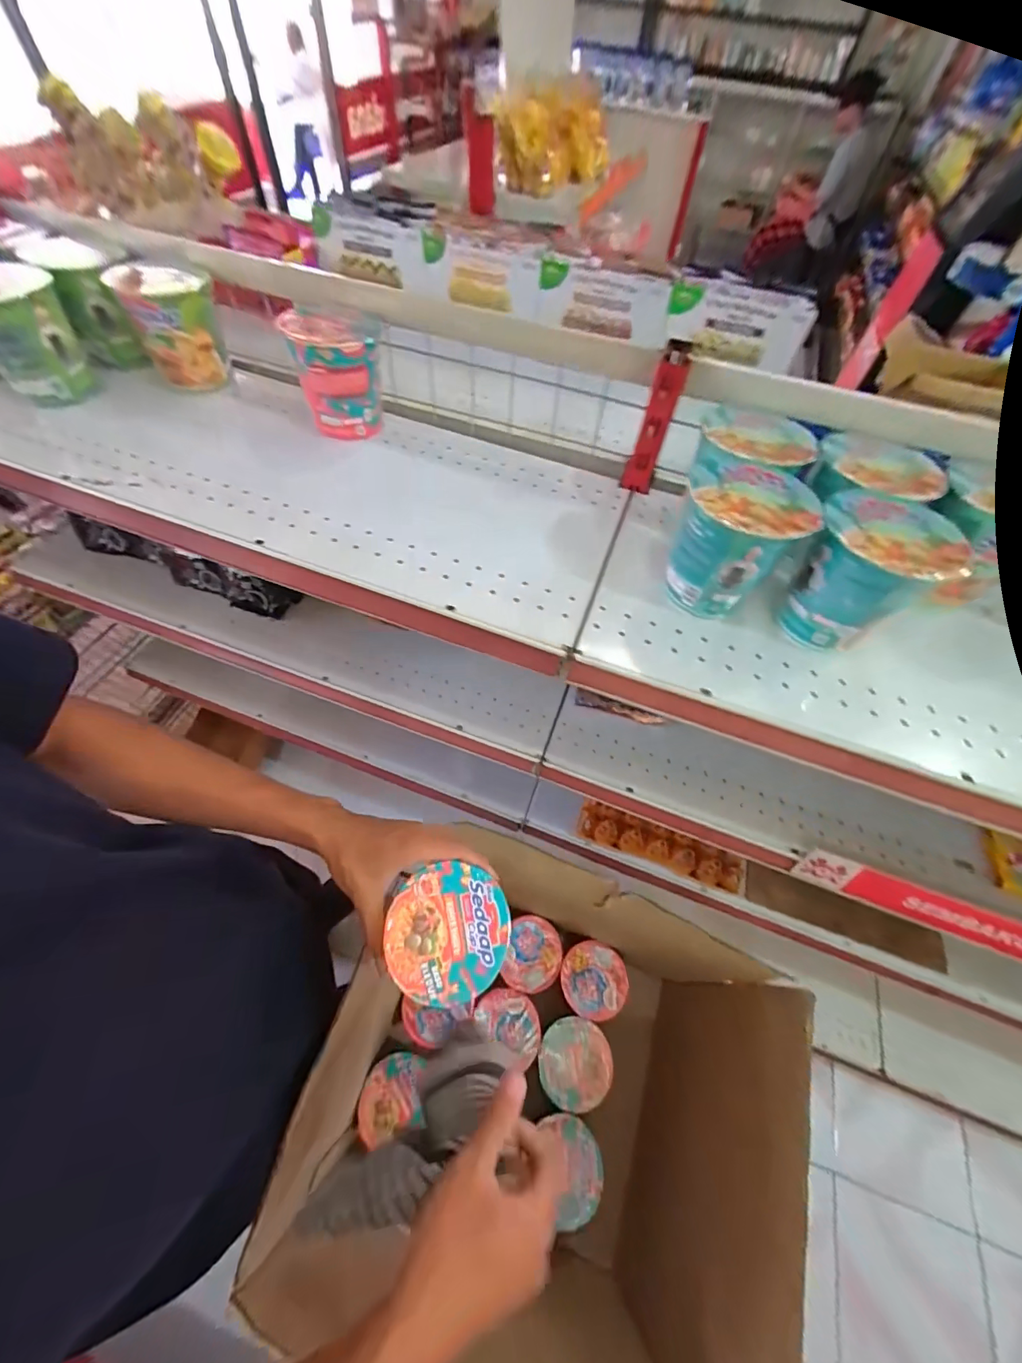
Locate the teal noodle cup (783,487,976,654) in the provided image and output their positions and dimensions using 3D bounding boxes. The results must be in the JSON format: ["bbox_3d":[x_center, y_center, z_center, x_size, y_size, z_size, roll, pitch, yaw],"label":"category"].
[{"bbox_3d":[0.302,-0.091,0.404,0.099,0.102,0.097,2,57,-2],"label":"teal noodle cup"}]

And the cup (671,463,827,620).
[{"bbox_3d":[0.200,-0.125,0.420,0.101,0.103,0.096,2,57,-2],"label":"cup"}]

